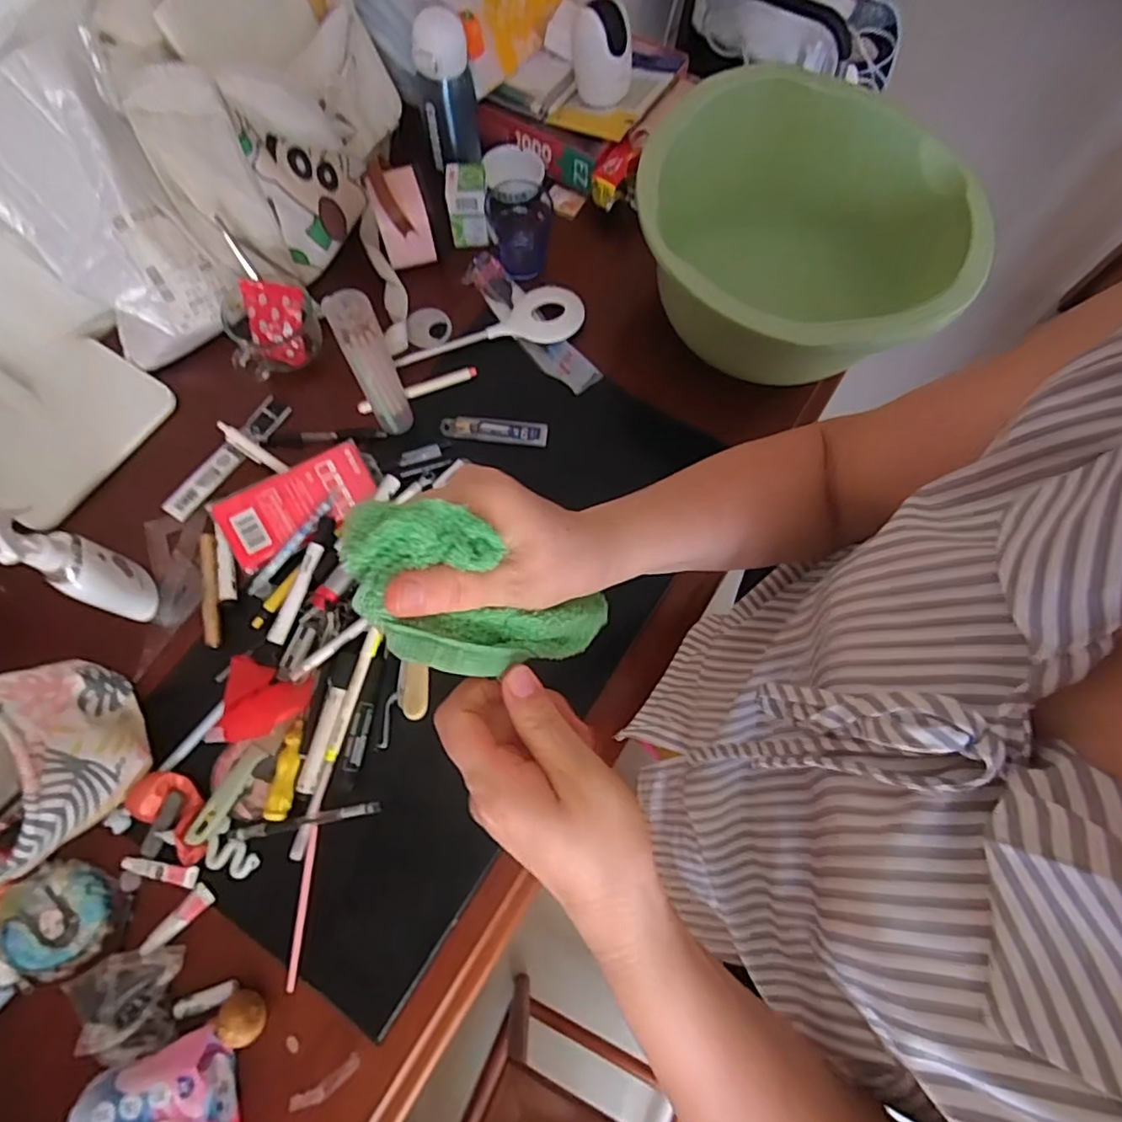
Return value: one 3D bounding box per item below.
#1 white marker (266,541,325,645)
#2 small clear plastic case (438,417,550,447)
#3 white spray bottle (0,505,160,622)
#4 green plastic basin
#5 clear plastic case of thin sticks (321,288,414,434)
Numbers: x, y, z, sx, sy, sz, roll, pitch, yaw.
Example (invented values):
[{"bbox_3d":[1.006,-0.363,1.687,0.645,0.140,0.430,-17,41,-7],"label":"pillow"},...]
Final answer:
[{"bbox_3d":[-0.276,0.034,0.622,0.019,0.021,0.108,17,72,5],"label":"white marker"},{"bbox_3d":[-0.079,-0.154,0.703,0.125,0.010,0.027,4,71,0],"label":"small clear plastic case"},{"bbox_3d":[-0.443,0.006,0.545,0.054,0.171,0.057,23,72,7],"label":"white spray bottle"},{"bbox_3d":[0.283,-0.361,0.709,0.341,0.200,0.369,0,71,-1],"label":"green plastic basin"},{"bbox_3d":[-0.193,-0.198,0.619,0.039,0.179,0.037,-24,73,-9],"label":"clear plastic case of thin sticks"}]

